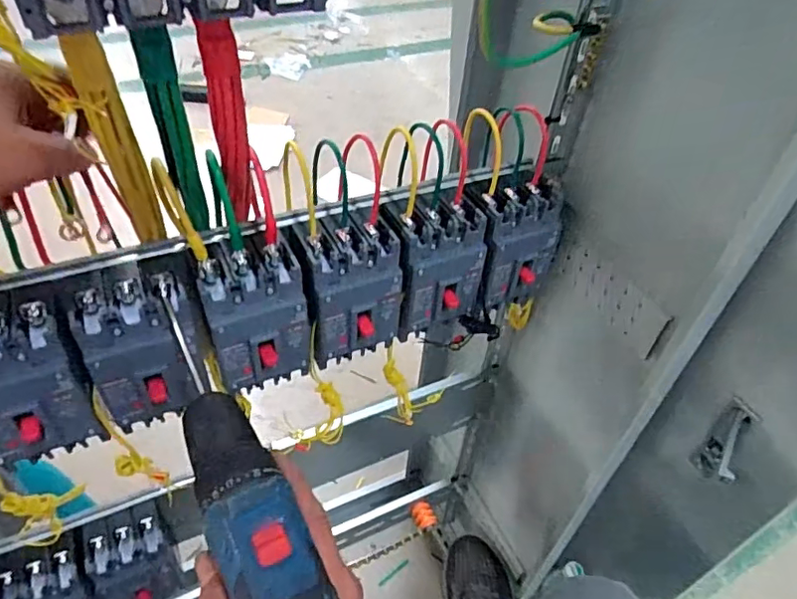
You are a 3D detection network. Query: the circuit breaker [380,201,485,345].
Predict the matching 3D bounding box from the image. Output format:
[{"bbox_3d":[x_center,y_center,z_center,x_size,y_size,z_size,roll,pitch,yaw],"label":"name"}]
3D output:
[{"bbox_3d":[0.032,-0.030,0.517,0.083,0.104,0.068,-12,47,-18],"label":"circuit breaker"}]

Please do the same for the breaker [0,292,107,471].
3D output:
[{"bbox_3d":[-0.267,0.060,0.400,0.080,0.107,0.077,-20,50,-25],"label":"breaker"}]

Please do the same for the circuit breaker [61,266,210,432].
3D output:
[{"bbox_3d":[-0.191,0.035,0.422,0.078,0.092,0.074,-15,48,-21],"label":"circuit breaker"}]

